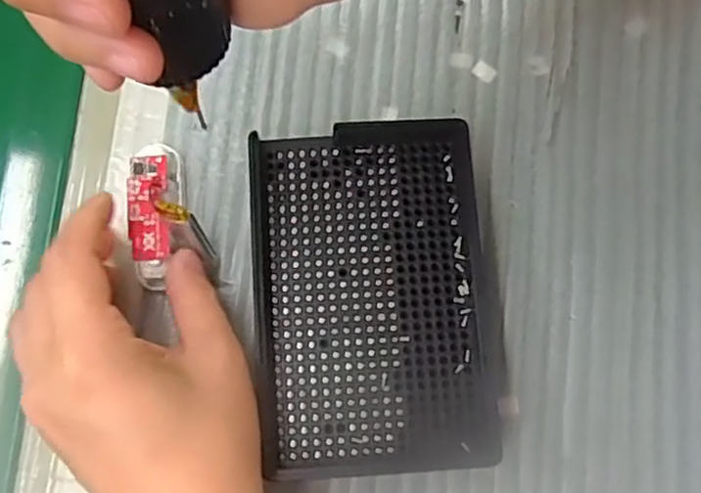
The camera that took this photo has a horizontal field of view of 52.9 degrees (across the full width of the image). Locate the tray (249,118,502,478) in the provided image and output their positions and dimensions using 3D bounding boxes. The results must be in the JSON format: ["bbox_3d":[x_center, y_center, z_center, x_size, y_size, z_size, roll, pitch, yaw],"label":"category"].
[{"bbox_3d":[0.008,0.019,0.288,0.091,0.025,0.136,-3,78,-2],"label":"tray"}]

